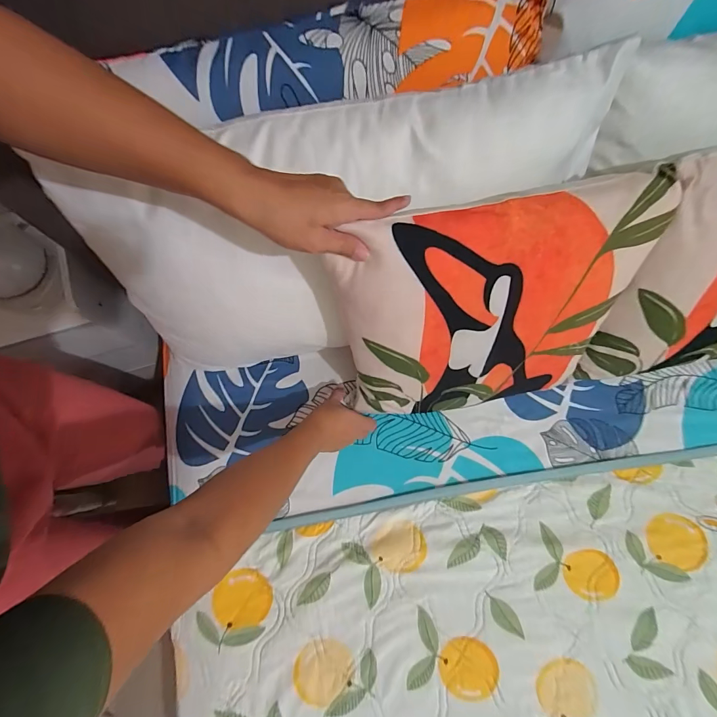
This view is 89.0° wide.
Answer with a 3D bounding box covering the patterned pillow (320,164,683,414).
[{"bbox_3d":[0.158,-0.046,0.489,0.358,0.356,0.110,-8,46,1],"label":"patterned pillow"}]

